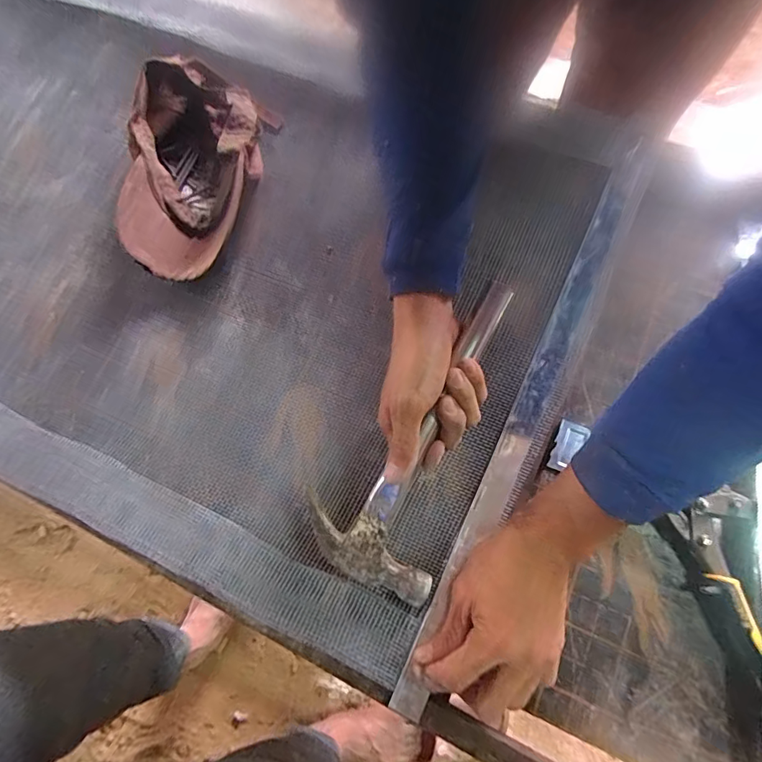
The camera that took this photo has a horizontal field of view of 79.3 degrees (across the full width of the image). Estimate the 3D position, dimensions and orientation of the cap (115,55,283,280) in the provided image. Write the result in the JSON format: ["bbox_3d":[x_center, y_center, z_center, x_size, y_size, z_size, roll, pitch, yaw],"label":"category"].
[{"bbox_3d":[-0.214,-0.252,0.537,0.148,0.069,0.273,8,74,6],"label":"cap"}]

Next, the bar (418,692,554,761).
[{"bbox_3d":[0.109,0.304,0.369,0.161,0.018,0.027,27,76,9],"label":"bar"}]

